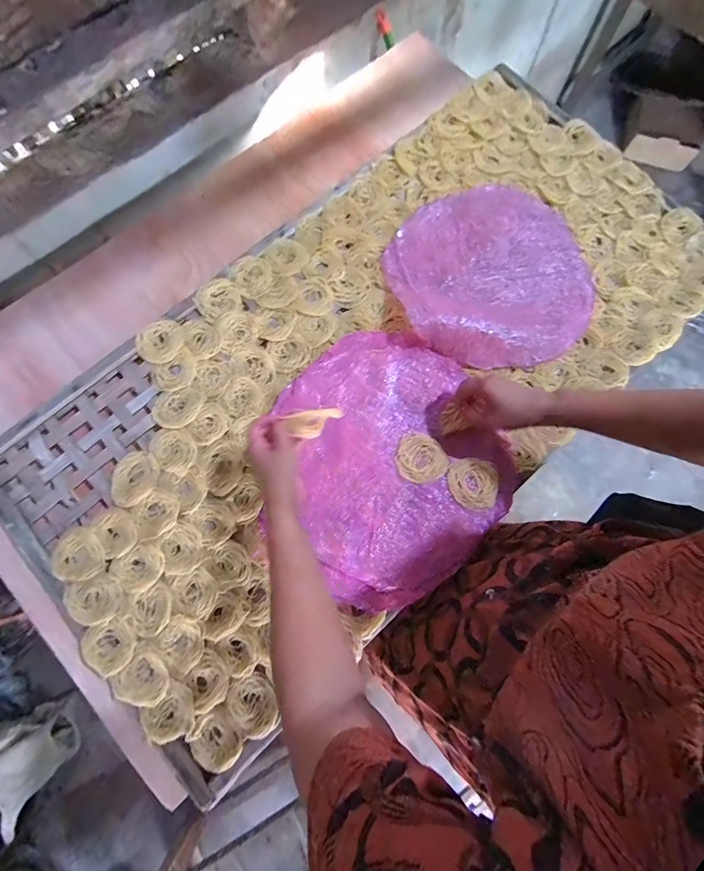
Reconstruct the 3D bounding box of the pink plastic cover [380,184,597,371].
[{"bbox_3d":[0.236,-0.282,0.656,0.336,0.046,0.336,-6,76,-2],"label":"pink plastic cover"}]

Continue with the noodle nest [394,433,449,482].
[{"bbox_3d":[0.106,0.034,0.593,0.078,0.007,0.069,17,76,4],"label":"noodle nest"}]

